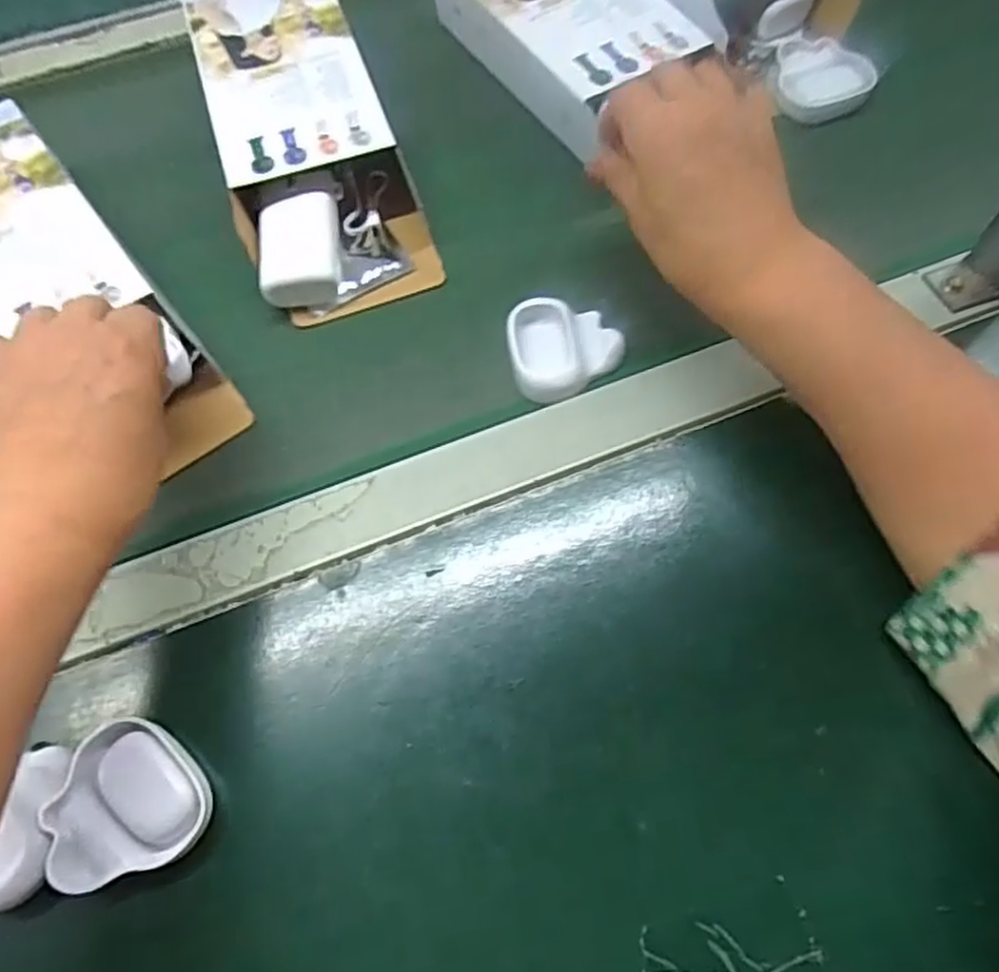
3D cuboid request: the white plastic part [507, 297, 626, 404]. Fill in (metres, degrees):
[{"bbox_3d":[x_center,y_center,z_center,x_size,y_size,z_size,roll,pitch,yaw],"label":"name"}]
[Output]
[{"bbox_3d":[0.037,-0.078,0.405,0.061,0.015,0.058,-11,57,-4],"label":"white plastic part"}]

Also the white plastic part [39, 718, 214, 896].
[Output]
[{"bbox_3d":[-0.157,0.133,0.315,0.062,0.024,0.057,-20,59,-10],"label":"white plastic part"}]

